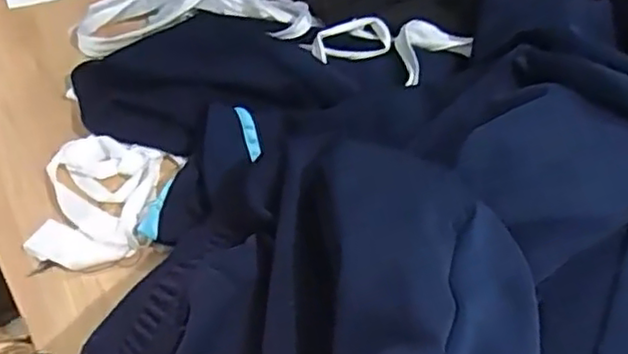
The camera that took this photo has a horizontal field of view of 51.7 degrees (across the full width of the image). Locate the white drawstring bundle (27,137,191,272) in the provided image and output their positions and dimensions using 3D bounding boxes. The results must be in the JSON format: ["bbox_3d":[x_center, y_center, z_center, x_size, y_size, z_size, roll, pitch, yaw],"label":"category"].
[{"bbox_3d":[-0.158,0.017,0.473,0.084,0.015,0.103,9,59,4],"label":"white drawstring bundle"}]

